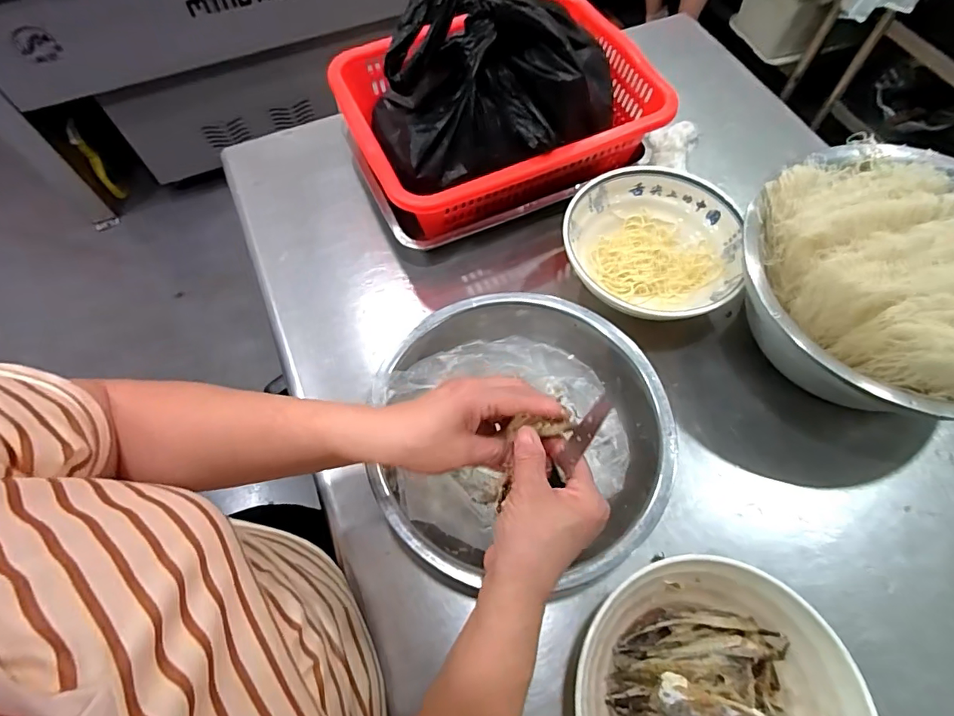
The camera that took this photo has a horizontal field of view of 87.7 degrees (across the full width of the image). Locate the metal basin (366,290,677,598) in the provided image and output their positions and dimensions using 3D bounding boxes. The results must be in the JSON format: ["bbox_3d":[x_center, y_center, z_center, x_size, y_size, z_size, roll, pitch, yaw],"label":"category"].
[{"bbox_3d":[0.047,0.074,0.513,0.284,0.077,0.292,3,65,2],"label":"metal basin"}]

